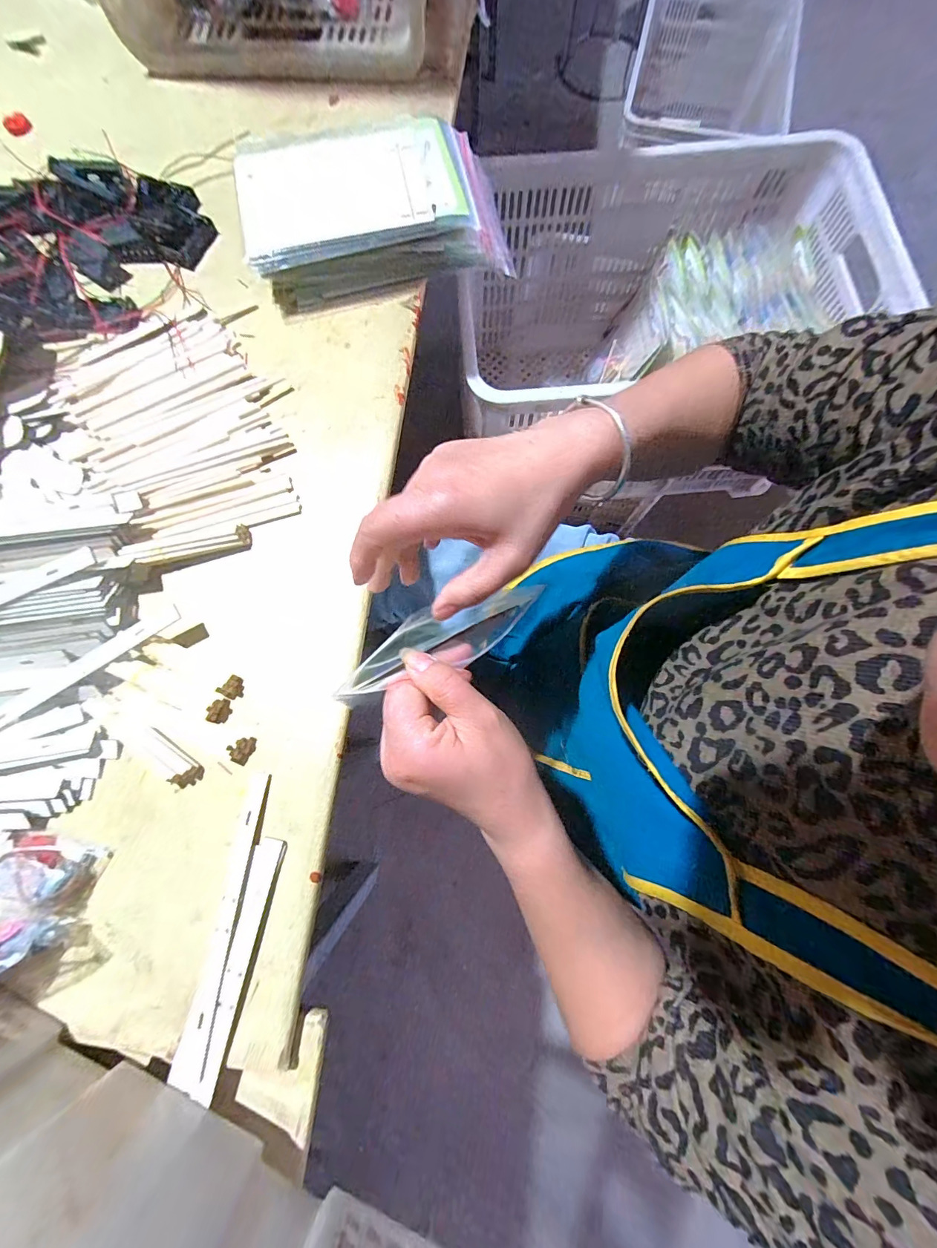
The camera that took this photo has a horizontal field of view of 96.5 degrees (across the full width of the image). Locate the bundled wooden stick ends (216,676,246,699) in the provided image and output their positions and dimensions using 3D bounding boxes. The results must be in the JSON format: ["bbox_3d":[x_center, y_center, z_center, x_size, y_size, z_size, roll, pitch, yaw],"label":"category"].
[{"bbox_3d":[-0.196,0.053,0.348,0.015,0.014,0.017,30,78,7],"label":"bundled wooden stick ends"}]

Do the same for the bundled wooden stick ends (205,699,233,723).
[{"bbox_3d":[-0.205,0.072,0.343,0.011,0.015,0.020,23,78,5],"label":"bundled wooden stick ends"}]

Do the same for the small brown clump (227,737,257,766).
[{"bbox_3d":[-0.183,0.102,0.334,0.012,0.017,0.023,30,78,7],"label":"small brown clump"}]

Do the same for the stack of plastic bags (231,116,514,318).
[{"bbox_3d":[-0.097,-0.435,0.432,0.262,0.058,0.166,-12,77,-3],"label":"stack of plastic bags"}]

